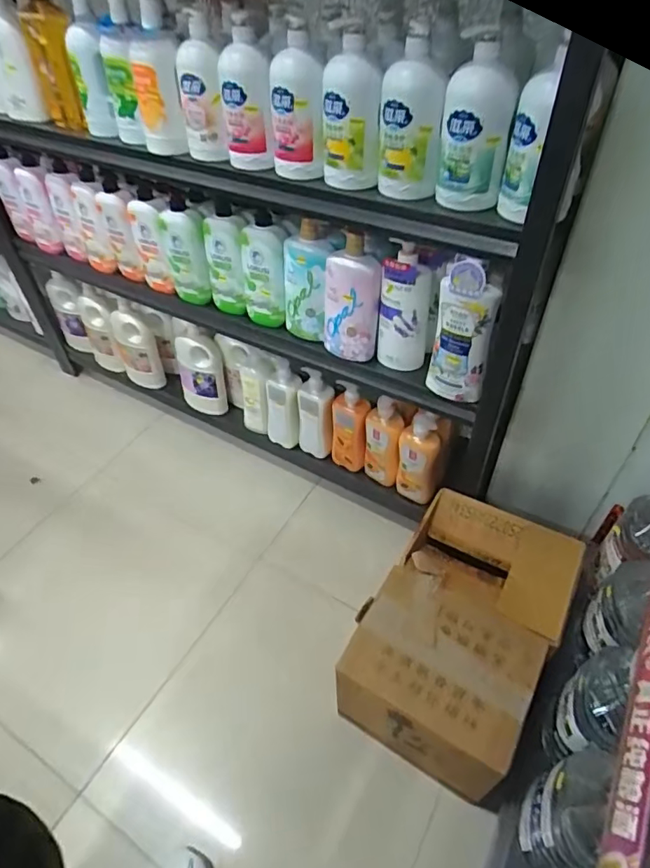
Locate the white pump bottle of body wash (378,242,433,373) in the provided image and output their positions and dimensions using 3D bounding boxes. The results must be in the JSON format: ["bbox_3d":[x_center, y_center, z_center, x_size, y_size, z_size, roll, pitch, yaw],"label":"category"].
[{"bbox_3d":[0.146,-0.228,0.958,0.088,0.231,0.054,15,49,16],"label":"white pump bottle of body wash"}]

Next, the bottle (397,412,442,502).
[{"bbox_3d":[0.209,0.057,1.178,0.085,0.234,0.070,7,47,9],"label":"bottle"}]

